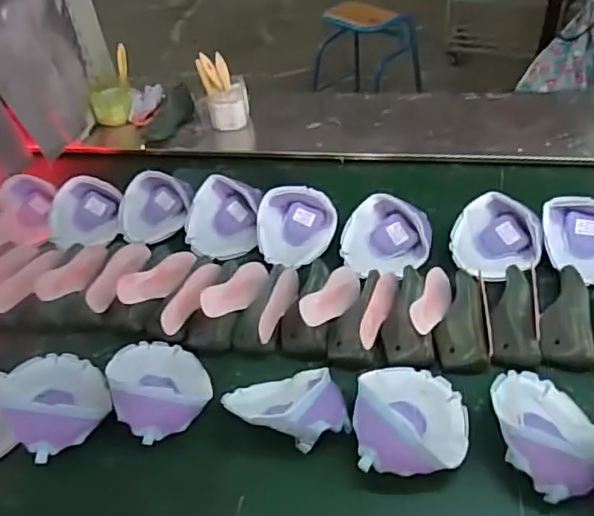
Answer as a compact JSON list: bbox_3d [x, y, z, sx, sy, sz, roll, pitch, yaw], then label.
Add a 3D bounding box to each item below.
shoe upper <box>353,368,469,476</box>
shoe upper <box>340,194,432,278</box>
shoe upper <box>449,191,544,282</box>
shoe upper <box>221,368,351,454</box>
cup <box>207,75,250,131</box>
[{"bbox_3d":[0.137,0.182,0.668,0.134,0.056,0.154,7,48,8],"label":"shoe upper"},{"bbox_3d":[0.145,-0.036,0.909,0.137,0.039,0.133,11,80,6],"label":"shoe upper"},{"bbox_3d":[0.310,-0.027,0.877,0.136,0.066,0.137,21,51,21],"label":"shoe upper"},{"bbox_3d":[-0.013,0.181,0.695,0.137,0.073,0.115,-14,48,-11],"label":"shoe upper"},{"bbox_3d":[-0.147,-0.336,1.224,0.085,0.079,0.101,-5,47,-2],"label":"cup"}]

